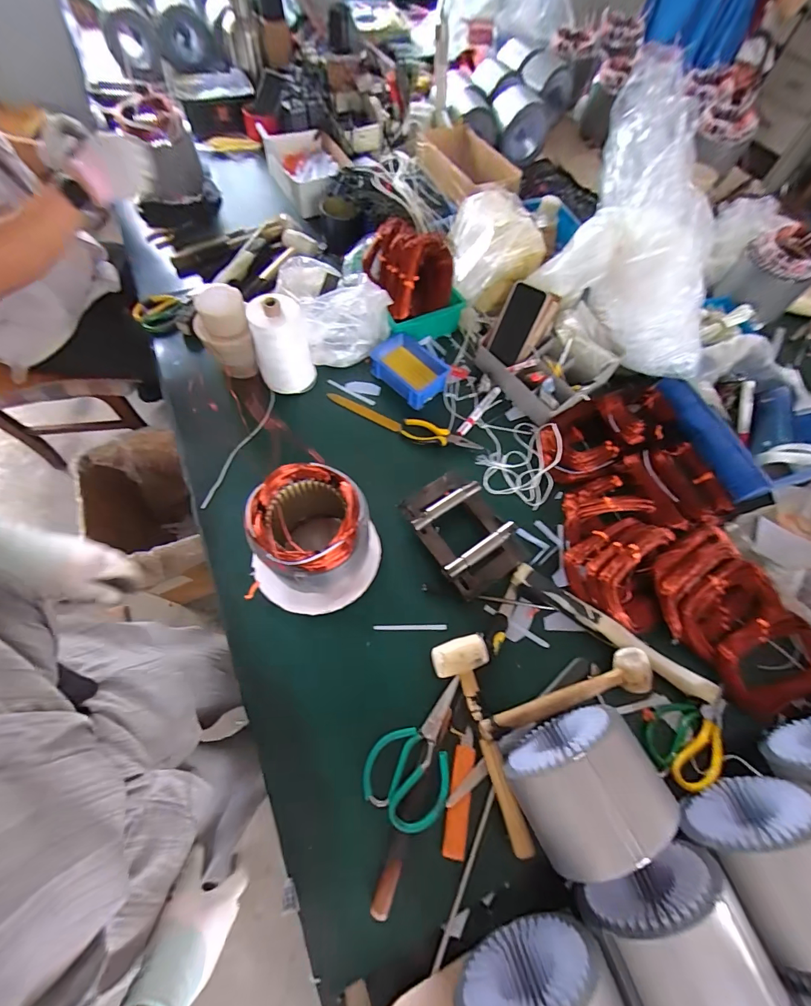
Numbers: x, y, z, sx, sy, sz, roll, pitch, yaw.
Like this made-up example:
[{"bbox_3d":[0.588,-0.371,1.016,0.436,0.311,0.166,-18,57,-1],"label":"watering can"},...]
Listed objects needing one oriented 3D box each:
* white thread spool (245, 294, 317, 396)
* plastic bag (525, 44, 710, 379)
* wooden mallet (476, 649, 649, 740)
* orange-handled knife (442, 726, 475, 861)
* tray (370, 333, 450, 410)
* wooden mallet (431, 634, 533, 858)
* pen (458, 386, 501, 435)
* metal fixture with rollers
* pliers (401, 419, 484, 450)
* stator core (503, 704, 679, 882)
[{"bbox_3d":[-0.227,-0.286,0.729,0.095,0.164,0.088,1,65,-3],"label":"white thread spool"},{"bbox_3d":[0.450,-0.463,0.710,0.351,0.274,0.275,30,67,10],"label":"plastic bag"},{"bbox_3d":[0.224,0.275,0.557,0.261,0.055,0.054,-16,67,-10],"label":"wooden mallet"},{"bbox_3d":[0.071,0.372,0.510,0.030,0.008,0.139,11,65,2],"label":"orange-handled knife"},{"bbox_3d":[0.013,-0.276,0.813,0.151,0.049,0.112,40,69,14],"label":"tray"},{"bbox_3d":[0.099,0.315,0.527,0.081,0.038,0.261,-9,66,-7],"label":"wooden mallet"},{"bbox_3d":[0.146,-0.184,0.789,0.017,0.013,0.149,35,68,12],"label":"pen"},{"bbox_3d":[0.094,0.048,0.660,0.143,0.041,0.207,-34,71,-17],"label":"metal fixture with rollers"},{"bbox_3d":[0.067,-0.123,0.766,0.155,0.025,0.044,24,66,7],"label":"pliers"},{"bbox_3d":[0.207,0.328,0.463,0.145,0.143,0.111,-22,69,-13],"label":"stator core"}]

